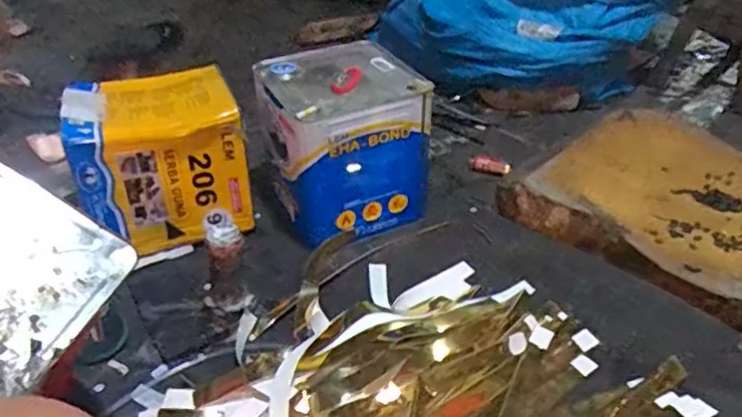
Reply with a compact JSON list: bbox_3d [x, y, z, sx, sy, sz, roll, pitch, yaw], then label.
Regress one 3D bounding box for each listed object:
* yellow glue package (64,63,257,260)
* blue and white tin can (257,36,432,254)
[{"bbox_3d":[-0.349,-0.082,1.029,0.258,0.215,0.190,-14,38,-16],"label":"yellow glue package"},{"bbox_3d":[-0.049,-0.101,1.080,0.245,0.281,0.237,-18,39,-20],"label":"blue and white tin can"}]

